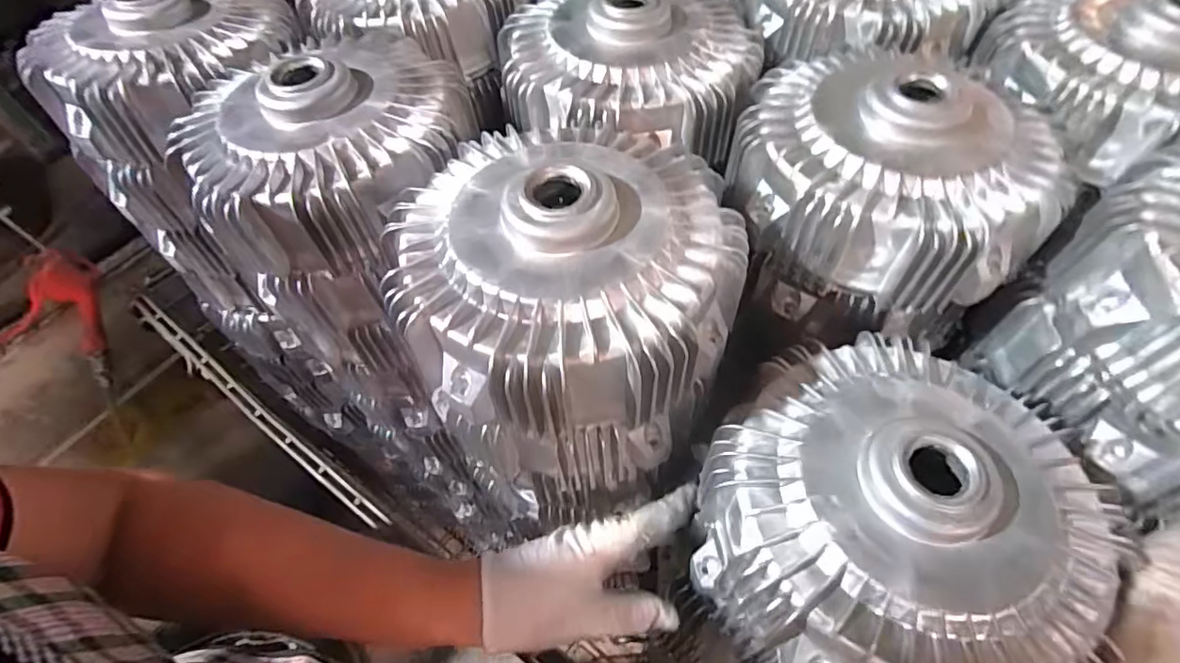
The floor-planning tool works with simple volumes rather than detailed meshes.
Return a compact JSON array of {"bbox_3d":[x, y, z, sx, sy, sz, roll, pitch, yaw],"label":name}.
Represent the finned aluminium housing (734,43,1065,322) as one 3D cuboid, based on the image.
[{"bbox_3d":[0.192,-0.111,0.363,0.195,0.093,0.182,38,65,24],"label":"finned aluminium housing"}]

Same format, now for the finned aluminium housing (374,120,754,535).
[{"bbox_3d":[-0.012,-0.002,0.360,0.187,0.205,0.178,-1,56,2],"label":"finned aluminium housing"}]

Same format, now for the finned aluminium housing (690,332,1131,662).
[{"bbox_3d":[0.158,0.104,0.309,0.177,0.118,0.184,-1,57,2],"label":"finned aluminium housing"}]

